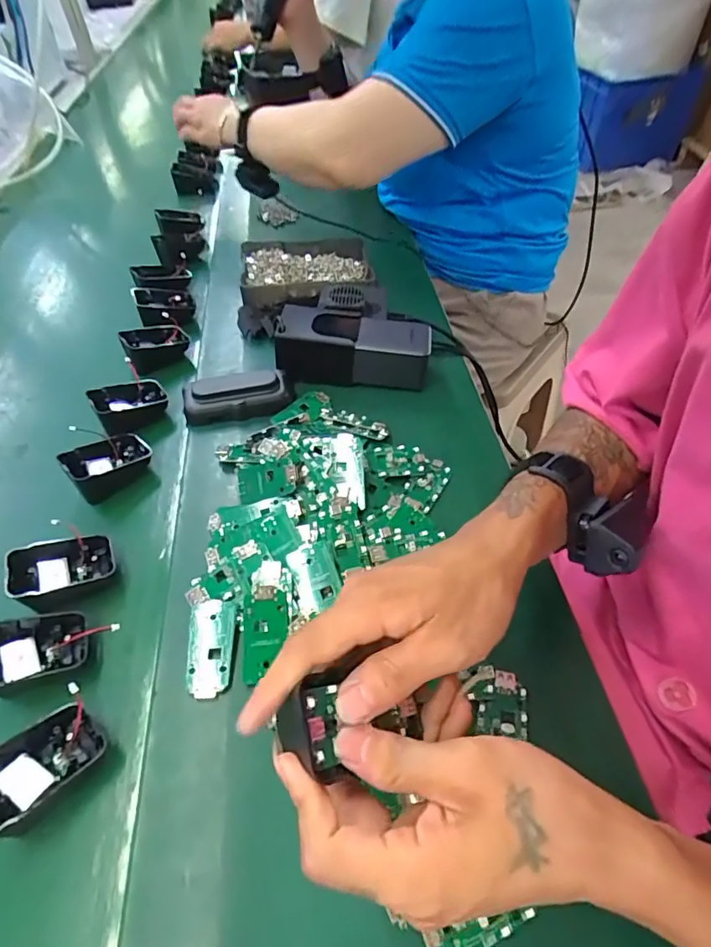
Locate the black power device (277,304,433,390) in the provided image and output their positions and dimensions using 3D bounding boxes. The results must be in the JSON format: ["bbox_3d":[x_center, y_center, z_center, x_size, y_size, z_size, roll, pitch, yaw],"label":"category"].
[{"bbox_3d":[-0.001,-0.132,0.521,0.153,0.056,0.072,5,52,4],"label":"black power device"}]

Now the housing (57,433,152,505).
[{"bbox_3d":[-0.220,-0.010,0.447,0.042,0.037,0.069,38,61,26],"label":"housing"}]

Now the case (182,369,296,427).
[{"bbox_3d":[-0.117,-0.077,0.496,0.106,0.032,0.041,-11,53,-8],"label":"case"}]

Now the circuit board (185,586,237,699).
[{"bbox_3d":[-0.099,0.113,0.345,0.033,0.008,0.078,-10,52,-7],"label":"circuit board"}]

